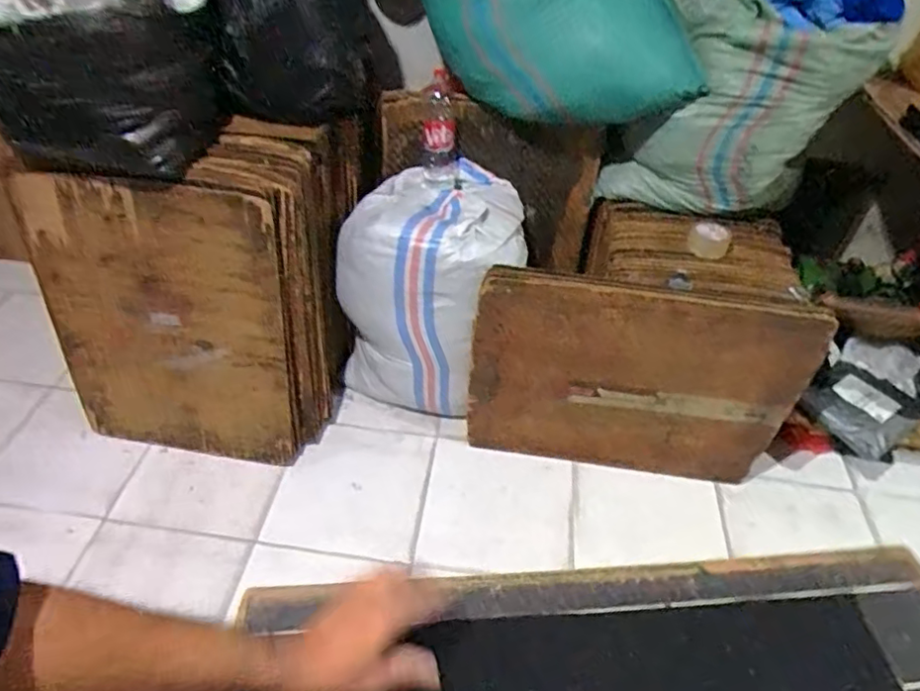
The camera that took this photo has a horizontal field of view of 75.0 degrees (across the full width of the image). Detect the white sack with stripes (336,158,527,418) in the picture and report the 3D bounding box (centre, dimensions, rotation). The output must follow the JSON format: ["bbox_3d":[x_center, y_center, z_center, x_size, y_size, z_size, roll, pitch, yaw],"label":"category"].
[{"bbox_3d":[-0.079,-0.142,1.737,0.446,0.632,0.438,9,44,5],"label":"white sack with stripes"}]

